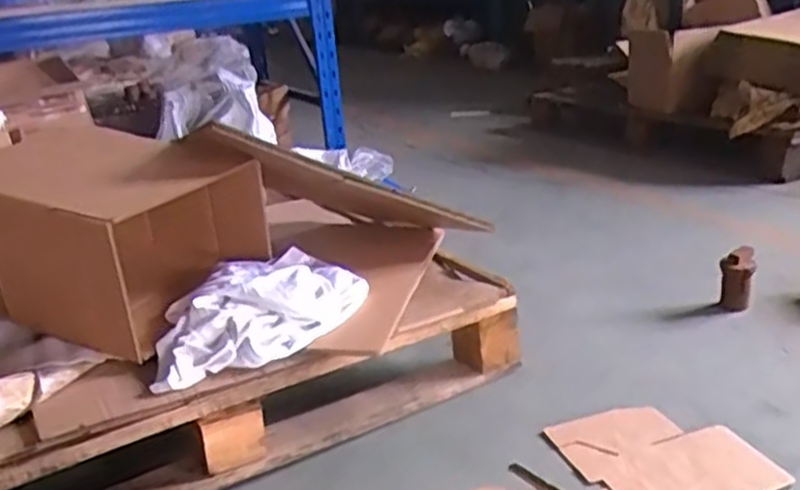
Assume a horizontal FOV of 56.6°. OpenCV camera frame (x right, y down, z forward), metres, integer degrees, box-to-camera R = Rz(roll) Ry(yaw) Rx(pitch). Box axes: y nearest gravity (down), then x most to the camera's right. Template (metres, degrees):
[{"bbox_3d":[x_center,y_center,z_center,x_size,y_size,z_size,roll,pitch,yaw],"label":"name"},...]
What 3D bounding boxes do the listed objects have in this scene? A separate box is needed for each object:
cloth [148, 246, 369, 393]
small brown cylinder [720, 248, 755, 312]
[{"bbox_3d":[-0.227,0.105,1.181,0.227,0.095,0.421,7,23,34],"label":"cloth"},{"bbox_3d":[0.694,0.069,1.524,0.066,0.112,0.058,-2,19,8],"label":"small brown cylinder"}]

